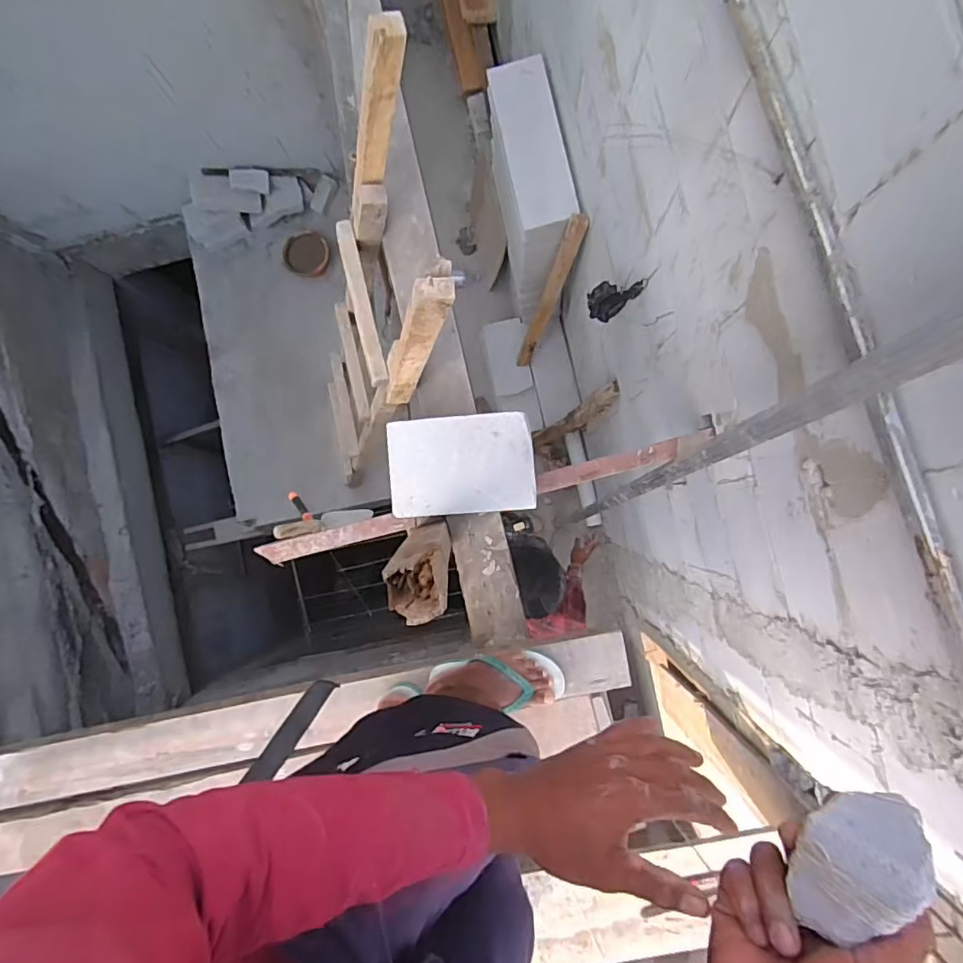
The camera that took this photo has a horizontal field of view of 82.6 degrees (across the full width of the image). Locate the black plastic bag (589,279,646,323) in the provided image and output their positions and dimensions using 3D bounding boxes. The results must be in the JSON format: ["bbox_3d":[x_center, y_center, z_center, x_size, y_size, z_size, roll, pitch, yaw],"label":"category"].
[{"bbox_3d":[0.380,-0.521,1.531,0.060,0.239,0.086,-3,86,-33],"label":"black plastic bag"}]

